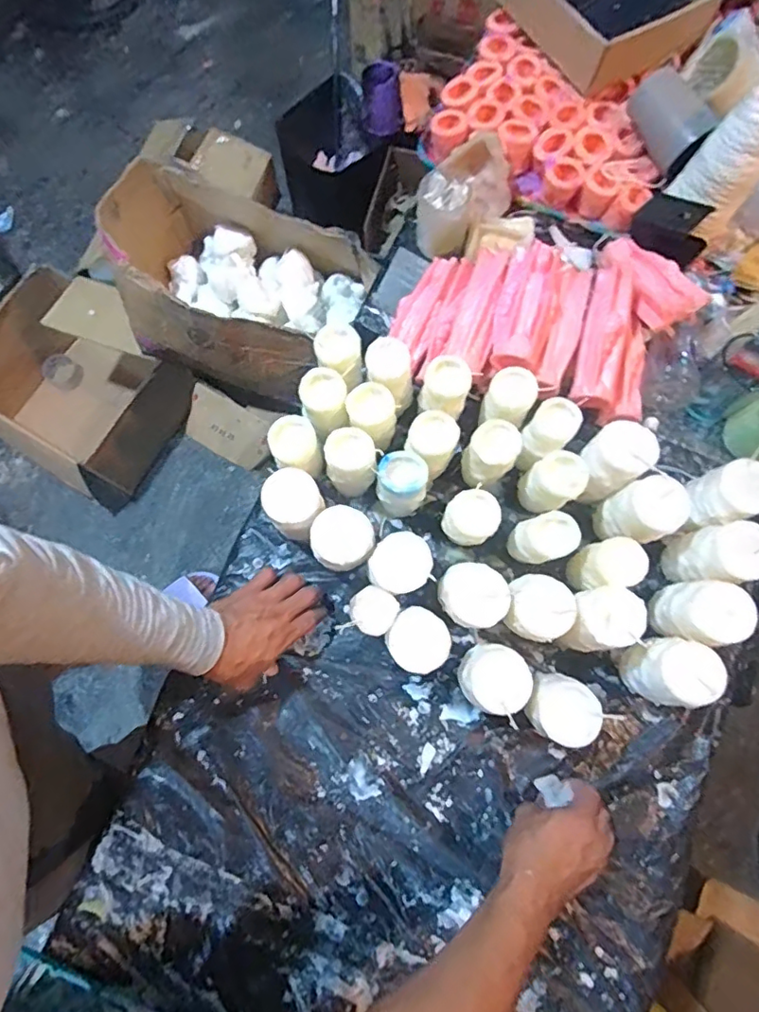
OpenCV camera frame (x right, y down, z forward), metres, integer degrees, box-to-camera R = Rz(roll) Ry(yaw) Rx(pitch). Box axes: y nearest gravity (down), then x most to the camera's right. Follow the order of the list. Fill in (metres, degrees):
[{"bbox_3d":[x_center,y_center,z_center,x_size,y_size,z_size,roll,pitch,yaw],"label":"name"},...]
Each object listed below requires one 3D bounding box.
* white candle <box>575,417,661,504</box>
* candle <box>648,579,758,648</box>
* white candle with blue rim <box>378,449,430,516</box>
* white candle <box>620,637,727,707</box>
[{"bbox_3d":[0.254,-0.047,0.612,0.074,0.093,0.066,-37,78,-8],"label":"white candle"},{"bbox_3d":[0.330,0.113,0.570,0.066,0.093,0.067,-3,76,0],"label":"candle"},{"bbox_3d":[0.026,-0.023,0.611,0.051,0.099,0.053,0,76,1],"label":"white candle with blue rim"},{"bbox_3d":[0.295,0.169,0.554,0.064,0.092,0.060,0,76,1],"label":"white candle"}]

